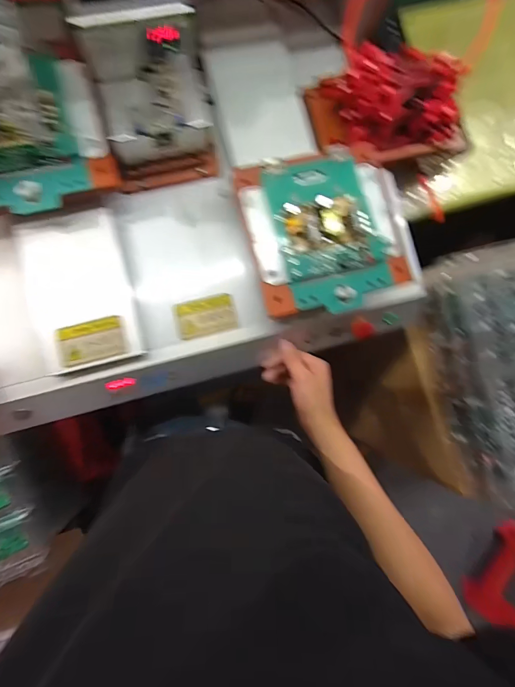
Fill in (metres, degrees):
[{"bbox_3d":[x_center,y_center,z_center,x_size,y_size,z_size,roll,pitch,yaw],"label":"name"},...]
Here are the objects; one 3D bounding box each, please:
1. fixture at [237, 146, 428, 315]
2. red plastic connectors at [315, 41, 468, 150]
[{"bbox_3d":[0.097,-0.147,0.467,0.209,0.034,0.211,-14,88,-8],"label":"fixture"},{"bbox_3d":[0.205,-0.357,0.517,0.193,0.070,0.127,-11,88,-8],"label":"red plastic connectors"}]

